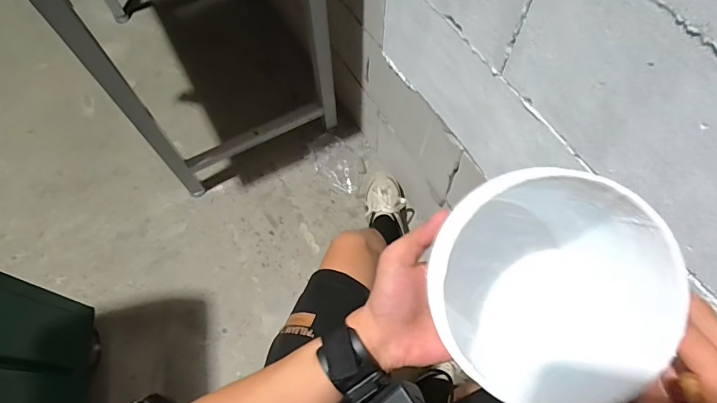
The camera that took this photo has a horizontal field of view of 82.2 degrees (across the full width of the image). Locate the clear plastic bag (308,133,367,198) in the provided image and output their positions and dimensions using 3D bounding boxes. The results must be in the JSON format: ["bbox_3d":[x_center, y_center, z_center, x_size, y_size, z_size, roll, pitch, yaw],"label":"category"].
[{"bbox_3d":[-0.050,-0.111,1.170,0.194,0.027,0.134,41,70,19],"label":"clear plastic bag"}]

